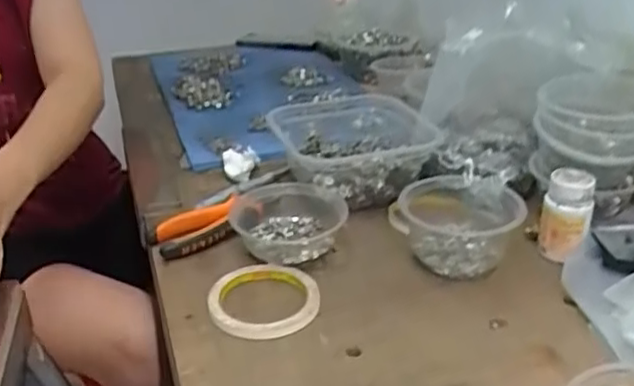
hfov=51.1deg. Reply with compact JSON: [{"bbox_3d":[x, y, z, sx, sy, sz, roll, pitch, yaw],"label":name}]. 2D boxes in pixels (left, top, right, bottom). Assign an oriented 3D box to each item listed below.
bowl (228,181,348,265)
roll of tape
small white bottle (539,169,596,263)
[{"bbox_3d":[-0.028,0.033,0.677,0.118,0.042,0.108,-5,28,-1],"label":"bowl"},{"bbox_3d":[-0.047,0.093,0.591,0.095,0.019,0.092,-3,28,2],"label":"roll of tape"},{"bbox_3d":[0.238,0.021,0.635,0.044,0.077,0.042,8,30,21],"label":"small white bottle"}]

